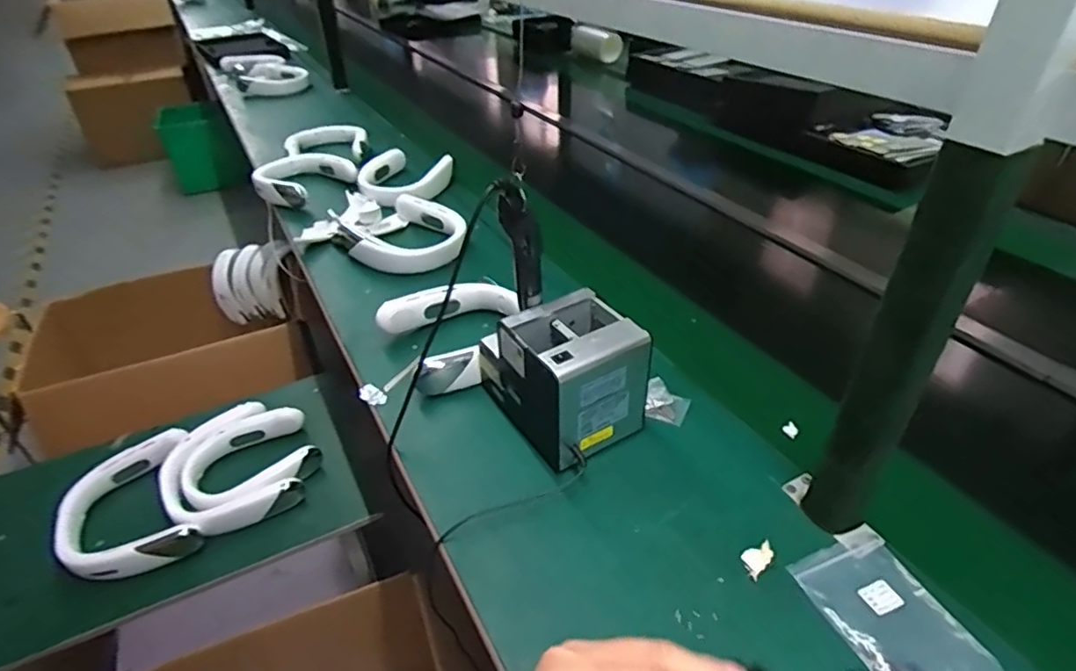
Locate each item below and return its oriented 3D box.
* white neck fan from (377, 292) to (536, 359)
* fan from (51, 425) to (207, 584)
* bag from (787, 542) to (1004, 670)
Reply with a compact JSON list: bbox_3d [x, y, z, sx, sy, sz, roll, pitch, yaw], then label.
[{"bbox_3d":[-0.140,-0.041,0.908,0.207,0.064,0.047,-15,39,-16],"label":"white neck fan"},{"bbox_3d":[-0.645,0.266,0.940,0.180,0.081,0.235,-20,41,-22],"label":"fan"},{"bbox_3d":[0.316,0.252,0.534,0.100,0.007,0.148,-16,40,-17],"label":"bag"}]

